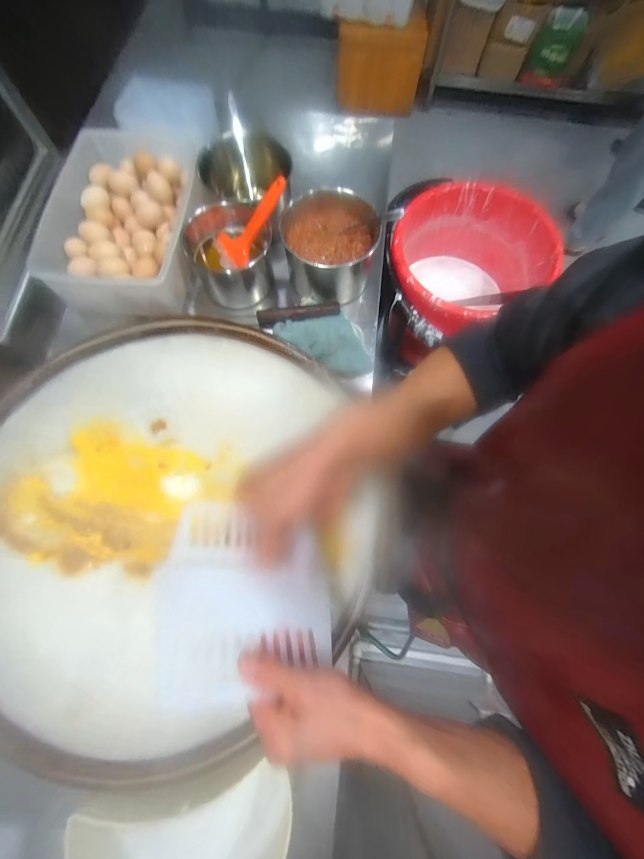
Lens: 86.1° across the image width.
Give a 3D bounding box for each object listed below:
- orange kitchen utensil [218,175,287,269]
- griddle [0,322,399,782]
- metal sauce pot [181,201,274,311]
[{"bbox_3d":[-0.116,-0.355,0.595,0.163,0.017,0.094,-35,71,31],"label":"orange kitchen utensil"},{"bbox_3d":[-0.234,0.106,0.490,0.615,0.057,0.563,0,72,-1],"label":"griddle"},{"bbox_3d":[-0.162,-0.314,0.638,0.136,0.114,0.132,0,72,-1],"label":"metal sauce pot"}]

